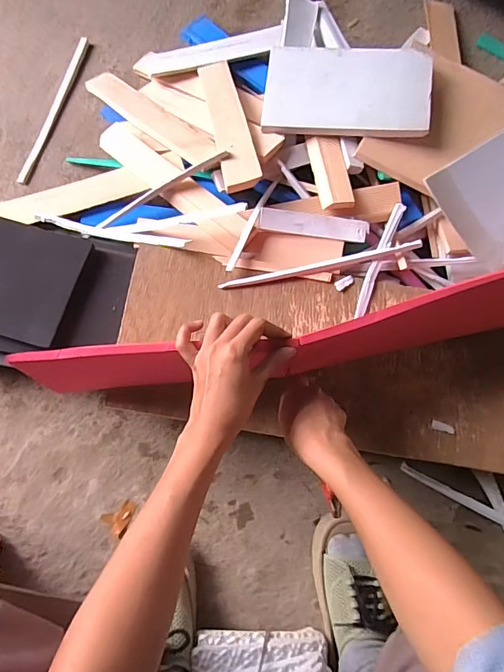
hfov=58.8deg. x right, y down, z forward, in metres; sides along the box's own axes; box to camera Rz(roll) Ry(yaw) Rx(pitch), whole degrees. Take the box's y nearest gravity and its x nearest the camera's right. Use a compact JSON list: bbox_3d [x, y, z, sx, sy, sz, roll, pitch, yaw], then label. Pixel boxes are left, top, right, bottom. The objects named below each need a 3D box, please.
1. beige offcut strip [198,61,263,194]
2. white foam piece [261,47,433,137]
[{"bbox_3d":[-0.035,-0.315,0.647,0.049,0.020,0.266,-11,62,-4],"label":"beige offcut strip"},{"bbox_3d":[0.131,-0.345,0.627,0.224,0.012,0.131,7,80,12],"label":"white foam piece"}]

